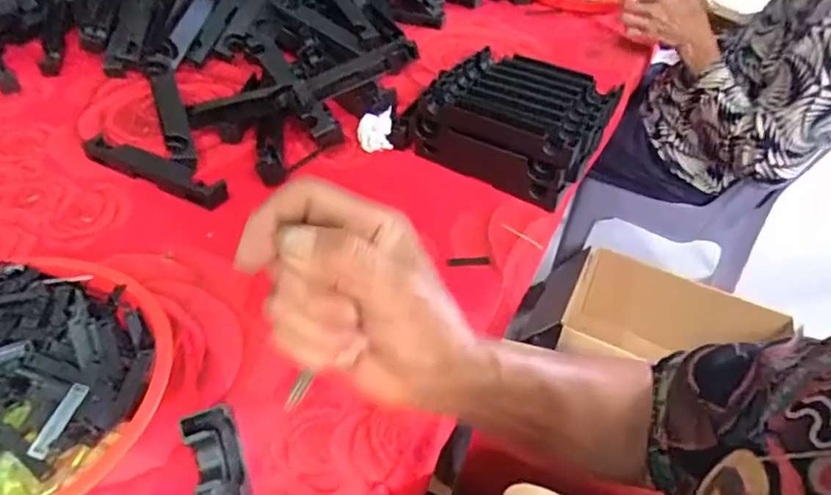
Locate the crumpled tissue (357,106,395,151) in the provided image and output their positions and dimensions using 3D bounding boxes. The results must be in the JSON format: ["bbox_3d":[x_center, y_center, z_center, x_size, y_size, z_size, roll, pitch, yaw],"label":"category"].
[{"bbox_3d":[-0.051,-0.148,0.749,0.045,0.044,0.047,-5,42,-10],"label":"crumpled tissue"}]

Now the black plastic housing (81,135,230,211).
[{"bbox_3d":[-0.305,-0.091,0.676,0.209,0.023,0.035,20,44,18],"label":"black plastic housing"}]

